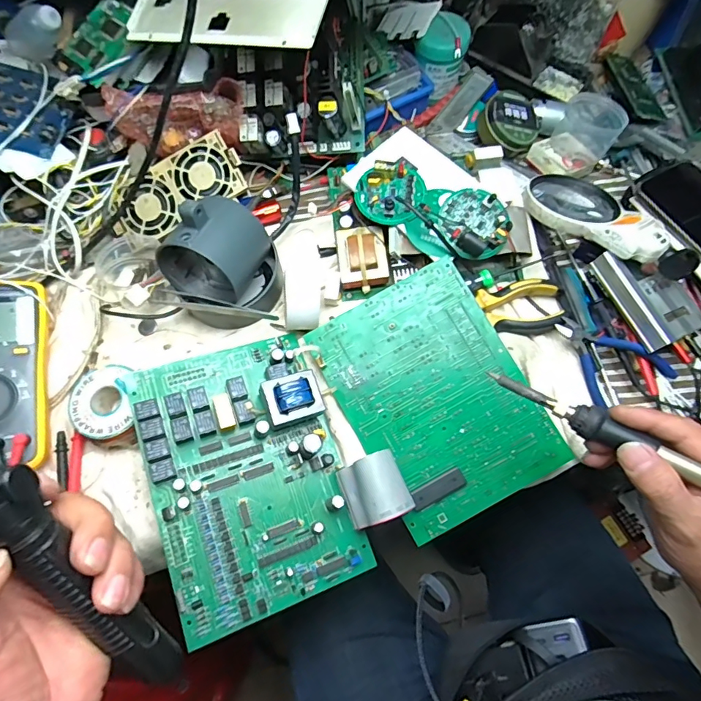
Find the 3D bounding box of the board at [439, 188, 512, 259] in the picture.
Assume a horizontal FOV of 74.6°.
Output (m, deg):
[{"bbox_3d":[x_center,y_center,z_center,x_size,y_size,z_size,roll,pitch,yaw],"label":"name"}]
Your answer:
[{"bbox_3d":[0.124,-0.127,0.457,0.065,0.021,0.066,0,70,0],"label":"board"}]

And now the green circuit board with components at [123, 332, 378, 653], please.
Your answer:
[{"bbox_3d":[-0.088,0.100,0.391,0.158,0.035,0.228,-20,72,-7],"label":"green circuit board with components"}]

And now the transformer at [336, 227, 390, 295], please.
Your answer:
[{"bbox_3d":[0.012,-0.094,0.477,0.047,0.041,0.060,-7,70,-3],"label":"transformer"}]

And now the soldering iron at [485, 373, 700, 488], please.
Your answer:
[{"bbox_3d":[0.194,0.065,0.304,0.210,0.017,0.017,28,72,22],"label":"soldering iron"}]

